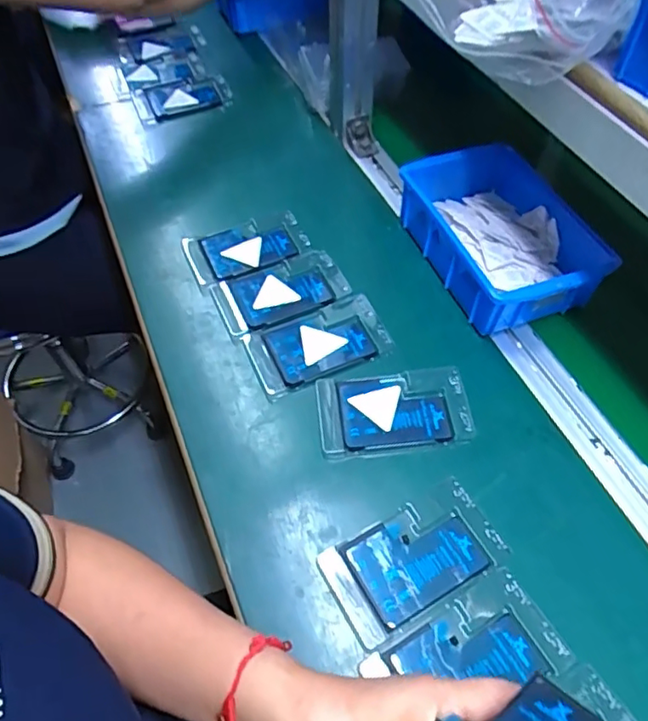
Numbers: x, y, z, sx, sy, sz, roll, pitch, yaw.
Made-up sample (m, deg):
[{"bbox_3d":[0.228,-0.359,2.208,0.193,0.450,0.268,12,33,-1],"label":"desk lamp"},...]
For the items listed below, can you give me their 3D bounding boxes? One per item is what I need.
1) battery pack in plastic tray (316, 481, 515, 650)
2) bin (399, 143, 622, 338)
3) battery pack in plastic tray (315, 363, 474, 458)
[{"bbox_3d":[0.066,0.146,0.419,0.125,0.016,0.072,-23,58,-17],"label":"battery pack in plastic tray"},{"bbox_3d":[0.173,-0.125,0.567,0.141,0.063,0.198,-20,57,-15],"label":"bin"},{"bbox_3d":[0.060,0.043,0.487,0.126,0.014,0.075,-4,54,-4],"label":"battery pack in plastic tray"}]

